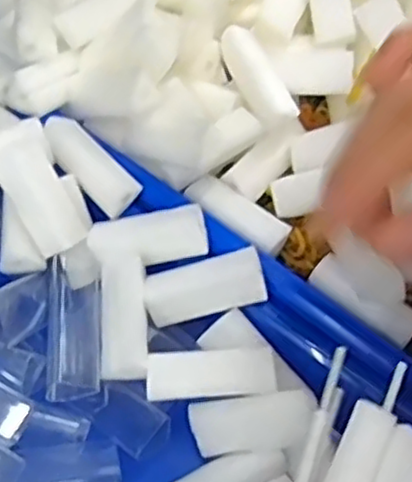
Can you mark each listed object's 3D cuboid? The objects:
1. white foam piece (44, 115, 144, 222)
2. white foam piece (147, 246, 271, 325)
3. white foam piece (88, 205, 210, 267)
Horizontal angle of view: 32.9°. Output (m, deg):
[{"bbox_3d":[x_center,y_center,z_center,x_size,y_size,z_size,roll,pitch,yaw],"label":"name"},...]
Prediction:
[{"bbox_3d":[-0.047,-0.031,0.285,0.017,0.009,0.046,-41,87,-21],"label":"white foam piece"},{"bbox_3d":[0.000,0.018,0.269,0.045,0.005,0.021,-16,62,4],"label":"white foam piece"},{"bbox_3d":[-0.023,-0.002,0.273,0.045,0.011,0.019,-6,61,-5],"label":"white foam piece"}]

